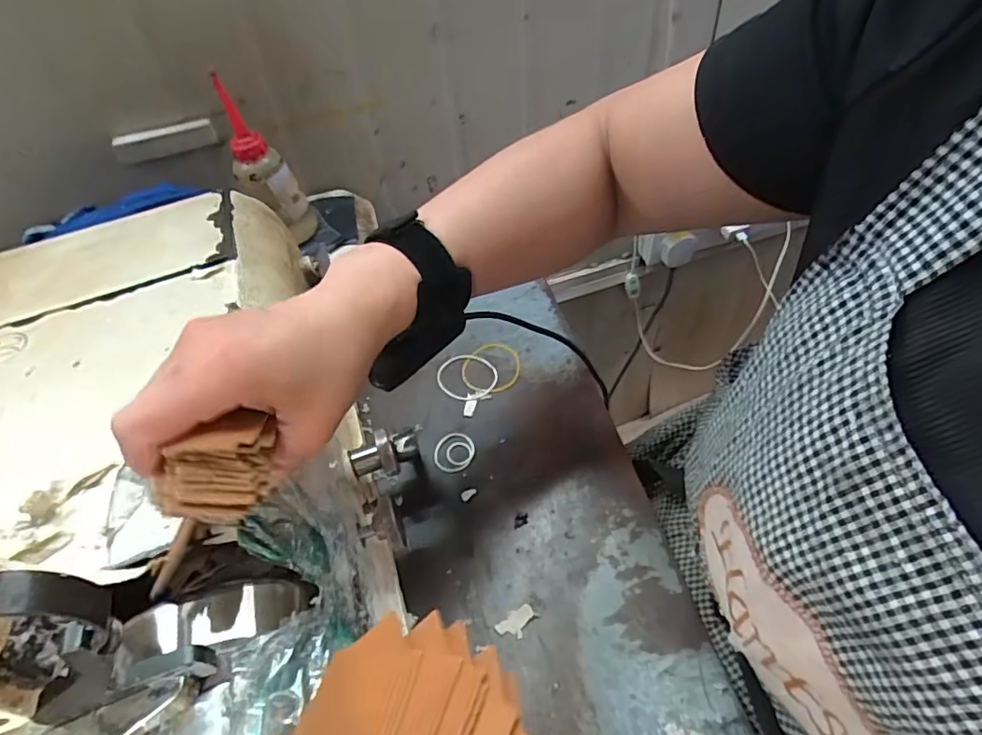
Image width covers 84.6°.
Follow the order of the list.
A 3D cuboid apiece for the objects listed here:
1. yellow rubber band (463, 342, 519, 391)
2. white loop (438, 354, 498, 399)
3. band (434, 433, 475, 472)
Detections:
[{"bbox_3d":[-0.001,-0.002,0.496,0.053,0.004,0.055,-3,50,4],"label":"yellow rubber band"},{"bbox_3d":[-0.021,0.007,0.484,0.052,0.006,0.050,-3,50,4],"label":"white loop"},{"bbox_3d":[-0.030,0.068,0.437,0.033,0.004,0.034,-3,50,4],"label":"band"}]

